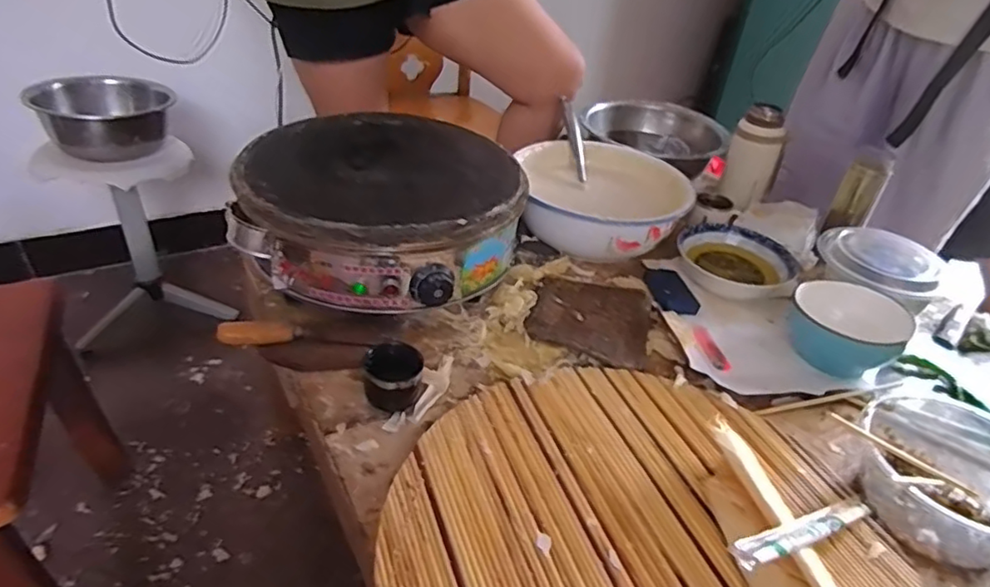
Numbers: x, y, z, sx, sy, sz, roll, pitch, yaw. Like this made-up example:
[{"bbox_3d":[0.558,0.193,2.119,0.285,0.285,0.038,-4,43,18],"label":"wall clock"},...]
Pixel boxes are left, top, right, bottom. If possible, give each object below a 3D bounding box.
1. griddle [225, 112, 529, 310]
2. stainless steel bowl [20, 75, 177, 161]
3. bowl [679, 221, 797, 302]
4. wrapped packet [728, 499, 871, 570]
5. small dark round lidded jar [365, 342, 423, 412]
[{"bbox_3d":[-0.143,-0.133,0.820,0.351,0.125,0.343,4,36,-3],"label":"griddle"},{"bbox_3d":[-0.811,-0.364,1.232,0.233,0.128,0.283,-22,44,-34],"label":"stainless steel bowl"},{"bbox_3d":[0.367,-0.051,0.902,0.135,0.045,0.167,-15,41,-27],"label":"bowl"},{"bbox_3d":[0.257,0.194,0.484,0.223,0.011,0.023,4,30,-39],"label":"wrapped packet"},{"bbox_3d":[-0.109,0.090,0.633,0.060,0.051,0.052,1,36,-6],"label":"small dark round lidded jar"}]

